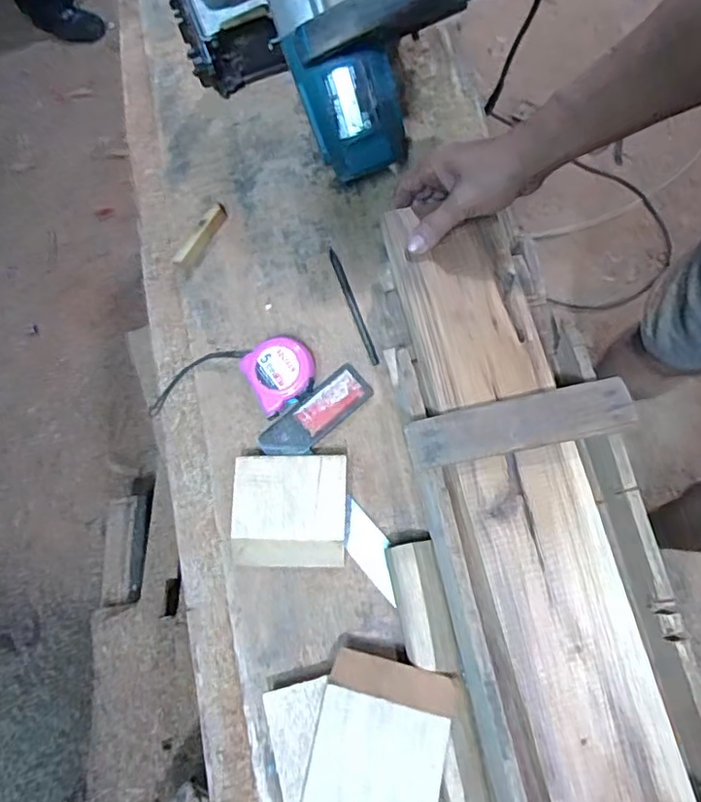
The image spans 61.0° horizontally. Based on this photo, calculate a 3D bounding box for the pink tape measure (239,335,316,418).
[{"bbox_3d":[-0.069,-0.029,0.588,0.067,0.028,0.065,-32,75,-7],"label":"pink tape measure"}]

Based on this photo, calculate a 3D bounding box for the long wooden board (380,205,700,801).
[{"bbox_3d":[0.182,0.248,0.464,0.123,0.043,0.883,-12,79,-3],"label":"long wooden board"}]

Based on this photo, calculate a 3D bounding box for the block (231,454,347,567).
[{"bbox_3d":[-0.056,0.103,0.559,0.102,0.031,0.100,1,73,3],"label":"block"}]

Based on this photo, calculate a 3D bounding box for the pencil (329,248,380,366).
[{"bbox_3d":[0.003,-0.100,0.626,0.009,0.004,0.135,-20,74,-4],"label":"pencil"}]

